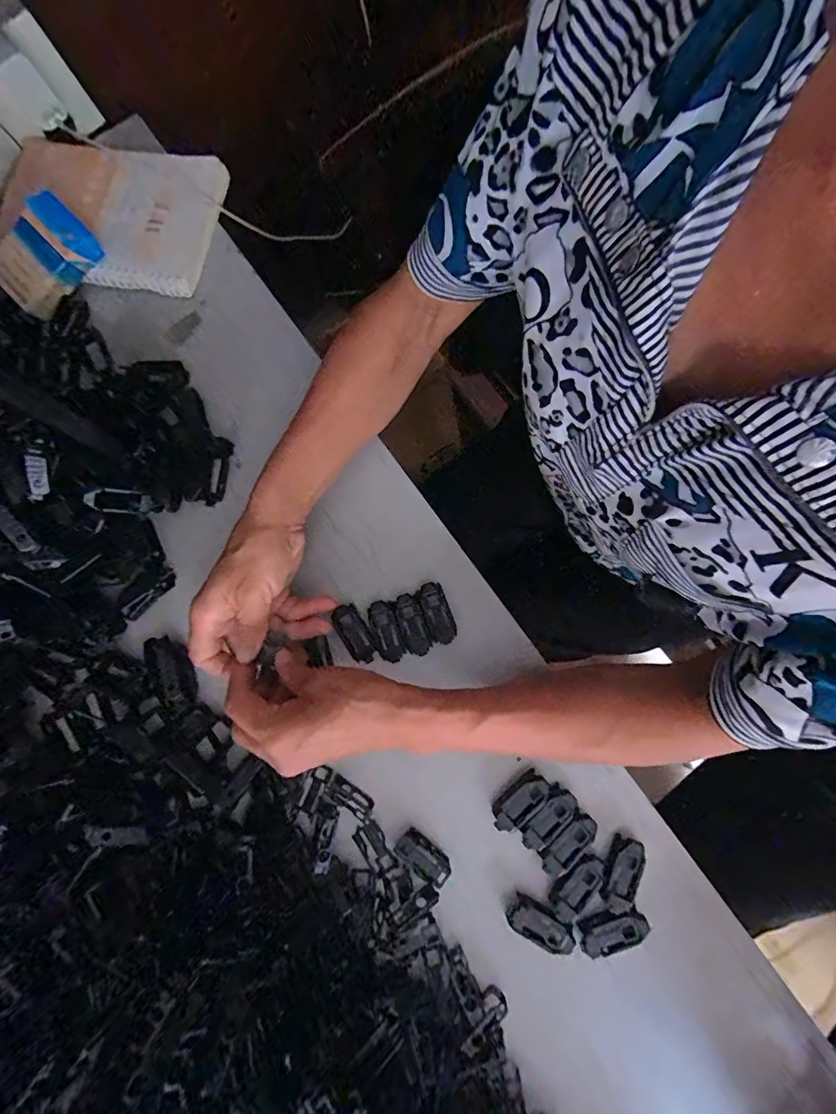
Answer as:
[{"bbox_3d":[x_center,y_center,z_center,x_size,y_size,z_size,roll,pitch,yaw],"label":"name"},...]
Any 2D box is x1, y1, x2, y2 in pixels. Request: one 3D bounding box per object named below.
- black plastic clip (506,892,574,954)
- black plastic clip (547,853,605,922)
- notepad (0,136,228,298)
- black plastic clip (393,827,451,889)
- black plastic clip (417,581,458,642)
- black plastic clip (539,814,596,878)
[{"bbox_3d":[0.089,0.269,0.322,0.048,0.007,0.023,33,80,8],"label":"black plastic clip"},{"bbox_3d":[0.116,0.241,0.326,0.024,0.007,0.049,42,81,10],"label":"black plastic clip"},{"bbox_3d":[-0.310,-0.340,0.437,0.216,0.025,0.149,11,77,4],"label":"notepad"},{"bbox_3d":[0.004,0.227,0.336,0.043,0.006,0.023,37,80,9],"label":"black plastic clip"},{"bbox_3d":[0.016,0.046,0.367,0.022,0.006,0.050,-22,77,-4],"label":"black plastic clip"},{"bbox_3d":[0.112,0.214,0.330,0.050,0.005,0.022,-42,79,-8],"label":"black plastic clip"}]

